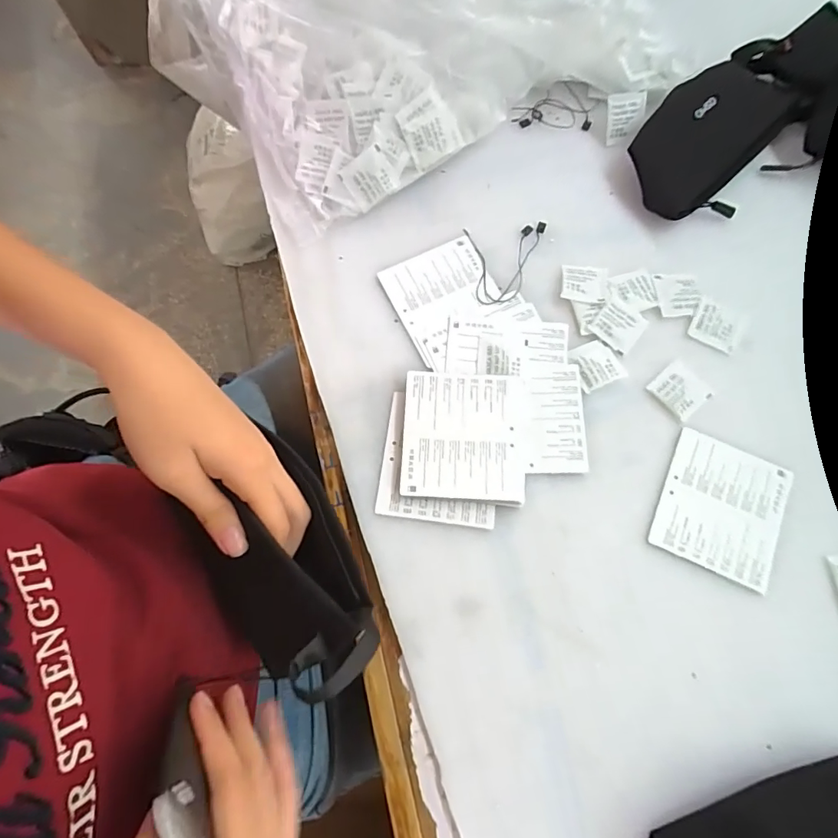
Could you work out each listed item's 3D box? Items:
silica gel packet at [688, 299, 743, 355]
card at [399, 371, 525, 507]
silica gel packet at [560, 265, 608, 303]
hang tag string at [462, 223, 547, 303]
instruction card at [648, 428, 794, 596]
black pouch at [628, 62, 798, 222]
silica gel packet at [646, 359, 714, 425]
[{"bbox_3d":[0.261,-0.081,0.415,0.041,0.004,0.040,27,74,7],"label":"silica gel packet"},{"bbox_3d":[0.035,0.014,0.374,0.095,0.012,0.102,3,73,0],"label":"card"},{"bbox_3d":[0.147,-0.120,0.422,0.039,0.008,0.039,11,73,2],"label":"silica gel packet"},{"bbox_3d":[0.084,-0.140,0.426,0.076,0.006,0.077,-8,73,-4],"label":"hang tag string"},{"bbox_3d":[0.237,0.069,0.370,0.090,0.004,0.101,24,74,6],"label":"instruction card"},{"bbox_3d":[0.272,-0.264,0.447,0.105,0.033,0.178,34,75,9],"label":"black pouch"},{"bbox_3d":[0.219,-0.024,0.397,0.041,0.004,0.042,-39,78,-12],"label":"silica gel packet"}]

